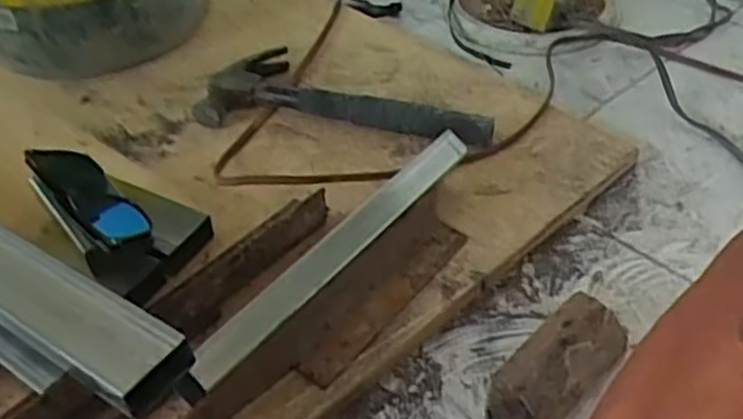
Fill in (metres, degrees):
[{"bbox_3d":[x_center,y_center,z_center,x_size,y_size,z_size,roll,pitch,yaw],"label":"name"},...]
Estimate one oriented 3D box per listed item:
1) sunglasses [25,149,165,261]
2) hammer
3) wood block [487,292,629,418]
[{"bbox_3d":[-0.216,-0.007,0.587,0.042,0.039,0.134,-32,50,-29],"label":"sunglasses"},{"bbox_3d":[-0.020,-0.108,0.742,0.284,0.028,0.123,10,44,13],"label":"hammer"},{"bbox_3d":[0.129,0.109,0.512,0.105,0.046,0.046,-34,51,-30],"label":"wood block"}]

